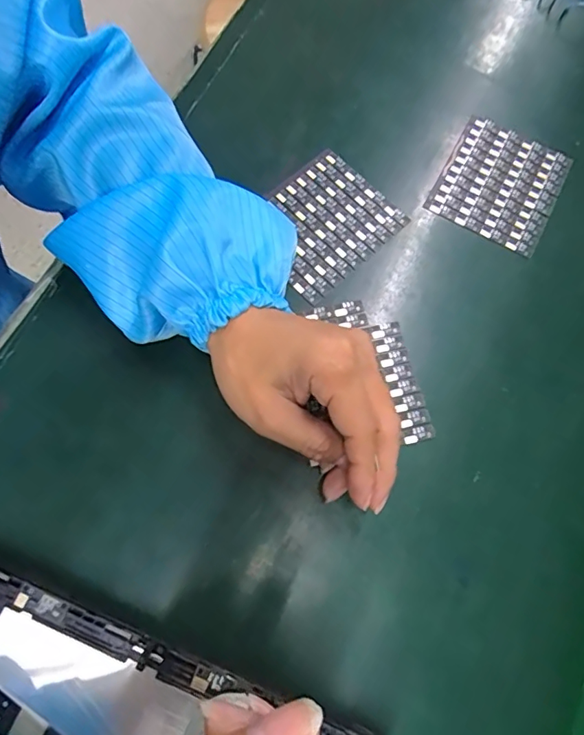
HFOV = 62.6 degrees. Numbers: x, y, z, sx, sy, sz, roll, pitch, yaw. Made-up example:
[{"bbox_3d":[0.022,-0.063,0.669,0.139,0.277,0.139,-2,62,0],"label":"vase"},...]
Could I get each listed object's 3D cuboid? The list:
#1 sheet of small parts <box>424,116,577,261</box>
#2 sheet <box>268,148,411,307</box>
[{"bbox_3d":[0.155,-0.138,0.356,0.083,0.005,0.093,29,73,4],"label":"sheet of small parts"},{"bbox_3d":[0.021,-0.101,0.334,0.094,0.005,0.079,-42,81,-15],"label":"sheet"}]

